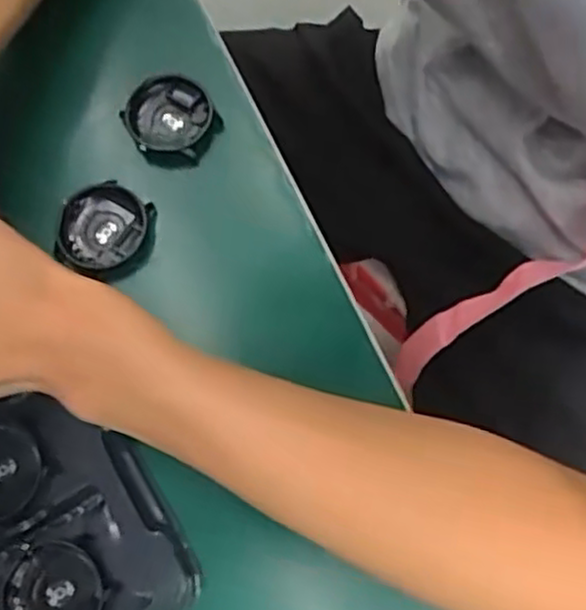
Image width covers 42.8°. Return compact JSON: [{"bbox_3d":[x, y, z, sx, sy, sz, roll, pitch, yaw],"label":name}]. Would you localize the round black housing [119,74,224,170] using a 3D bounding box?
[{"bbox_3d":[-0.062,-0.095,0.389,0.043,0.020,0.043,-1,73,3],"label":"round black housing"}]

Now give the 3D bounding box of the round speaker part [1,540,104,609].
[{"bbox_3d":[-0.102,0.125,0.320,0.041,0.011,0.043,-1,73,3],"label":"round speaker part"}]

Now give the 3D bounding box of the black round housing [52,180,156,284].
[{"bbox_3d":[-0.093,-0.038,0.373,0.047,0.015,0.044,-1,73,3],"label":"black round housing"}]

